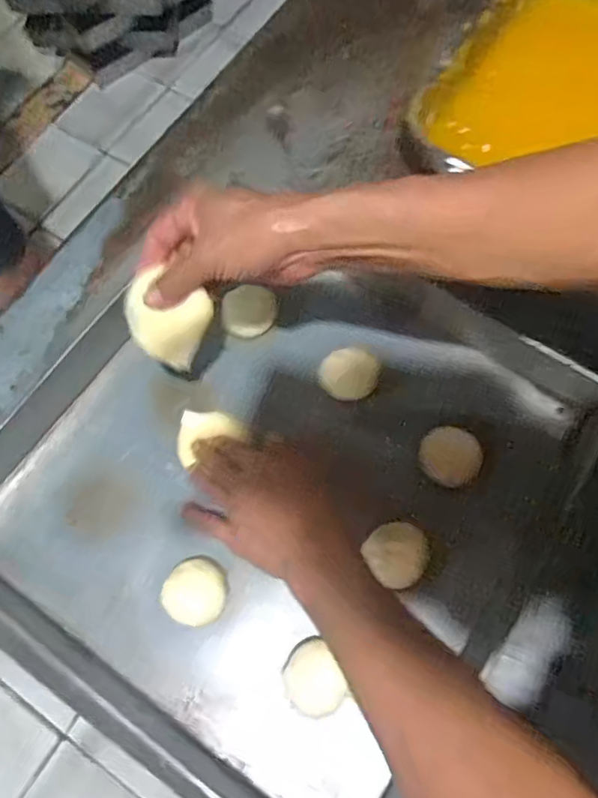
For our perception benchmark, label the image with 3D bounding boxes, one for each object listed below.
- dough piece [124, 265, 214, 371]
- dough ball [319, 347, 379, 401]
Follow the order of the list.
[{"bbox_3d":[-0.103,-0.059,0.423,0.061,0.068,0.023,15,30,-27],"label":"dough piece"},{"bbox_3d":[0.050,-0.023,0.550,0.054,0.027,0.051,0,70,1],"label":"dough ball"}]

